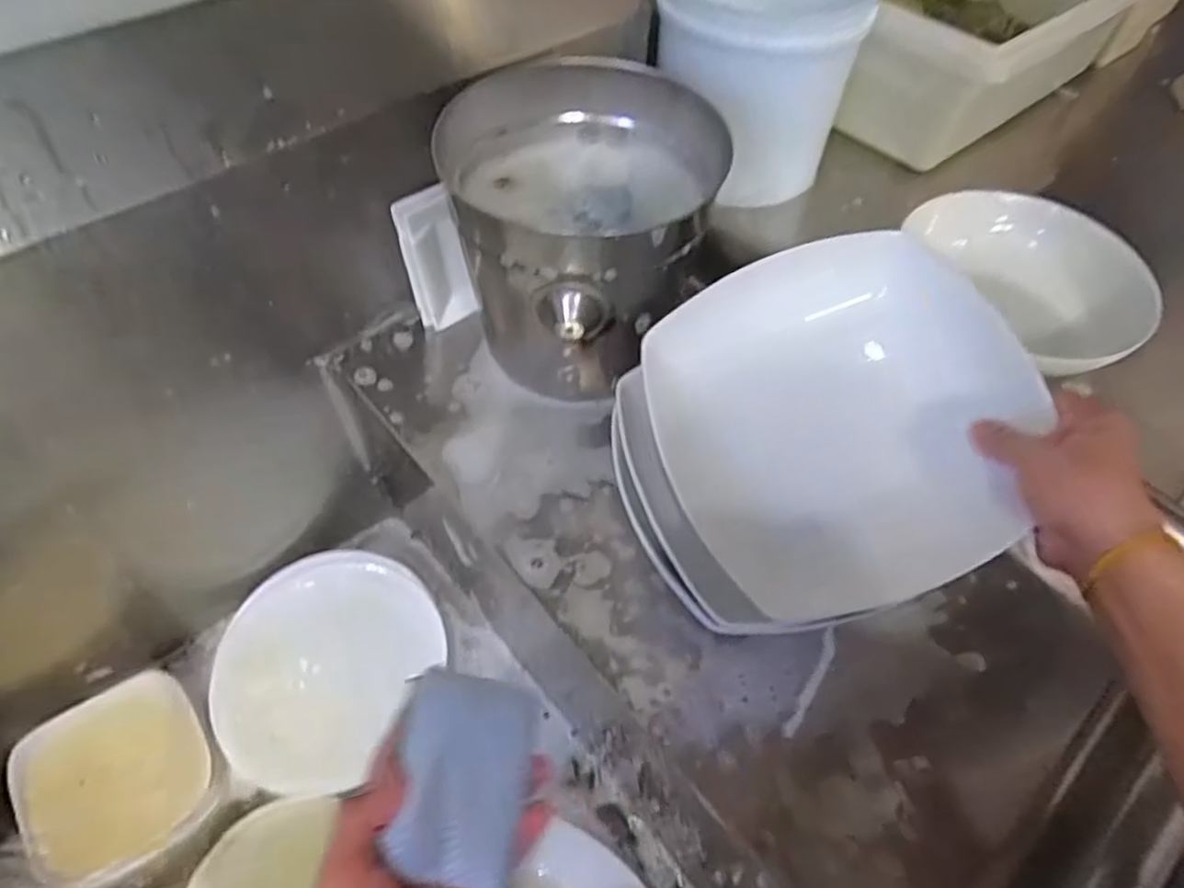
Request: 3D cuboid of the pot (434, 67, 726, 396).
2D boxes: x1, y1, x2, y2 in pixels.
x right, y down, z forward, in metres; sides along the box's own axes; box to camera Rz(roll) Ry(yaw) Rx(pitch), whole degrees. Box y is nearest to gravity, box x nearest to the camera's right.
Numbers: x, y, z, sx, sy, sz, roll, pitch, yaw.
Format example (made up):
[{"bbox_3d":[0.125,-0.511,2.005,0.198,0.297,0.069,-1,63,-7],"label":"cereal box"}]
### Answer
[{"bbox_3d":[-0.009,-0.160,0.558,0.182,0.183,0.177,2,55,-2],"label":"pot"}]

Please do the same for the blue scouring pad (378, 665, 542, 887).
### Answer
[{"bbox_3d":[-0.070,0.177,0.371,0.073,0.014,0.103,23,49,-13],"label":"blue scouring pad"}]

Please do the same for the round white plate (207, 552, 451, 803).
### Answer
[{"bbox_3d":[-0.273,0.221,0.700,0.222,0.042,0.234,27,58,15],"label":"round white plate"}]

